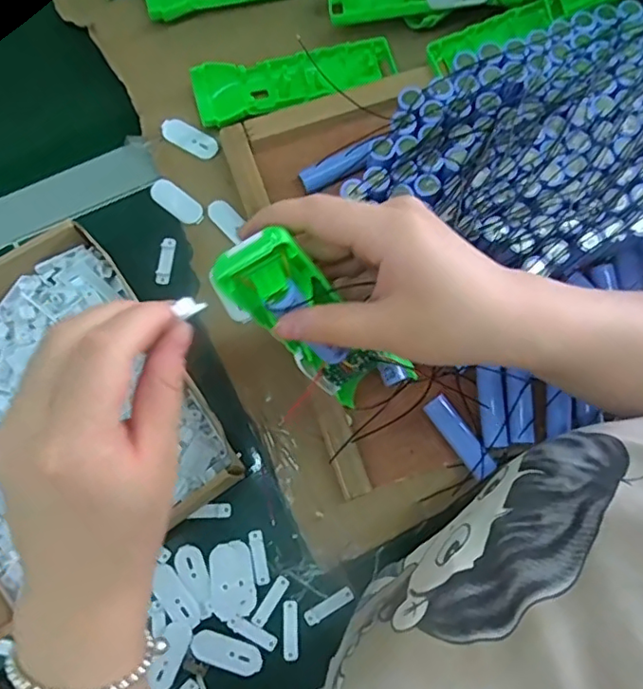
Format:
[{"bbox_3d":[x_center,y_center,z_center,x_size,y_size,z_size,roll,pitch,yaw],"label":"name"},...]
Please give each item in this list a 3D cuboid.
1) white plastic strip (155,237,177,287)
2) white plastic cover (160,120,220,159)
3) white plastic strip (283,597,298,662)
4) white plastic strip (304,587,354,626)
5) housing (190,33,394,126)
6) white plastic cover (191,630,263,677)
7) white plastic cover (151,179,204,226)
[{"bbox_3d":[-0.123,-0.067,0.458,0.011,0.004,0.039,8,78,1],"label":"white plastic strip"},{"bbox_3d":[-0.108,-0.169,0.474,0.050,0.004,0.020,29,80,5],"label":"white plastic cover"},{"bbox_3d":[-0.022,0.201,0.407,0.010,0.004,0.039,1,69,-8],"label":"white plastic strip"},{"bbox_3d":[0.006,0.187,0.414,0.037,0.004,0.010,-29,66,-10],"label":"white plastic strip"},{"bbox_3d":[-0.022,-0.223,0.477,0.164,0.020,0.056,-20,79,-4],"label":"housing"},{"bbox_3d":[-0.066,0.216,0.406,0.050,0.006,0.021,21,79,4],"label":"white plastic cover"},{"bbox_3d":[-0.115,-0.114,0.463,0.051,0.006,0.021,38,81,7],"label":"white plastic cover"}]

